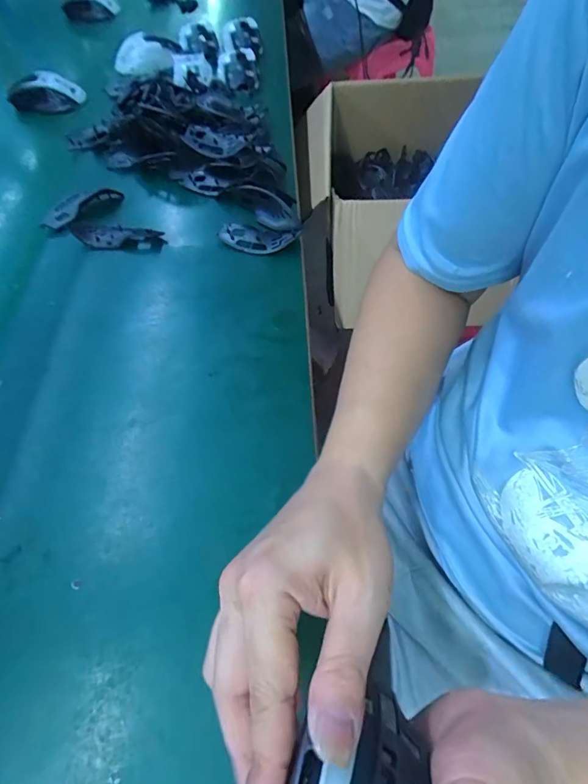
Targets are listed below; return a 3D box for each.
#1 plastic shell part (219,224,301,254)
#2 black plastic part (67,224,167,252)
[{"bbox_3d":[-0.040,-0.177,0.487,0.089,0.016,0.033,8,58,2],"label":"plastic shell part"},{"bbox_3d":[-0.206,-0.180,0.493,0.110,0.010,0.034,3,58,-1],"label":"black plastic part"}]

